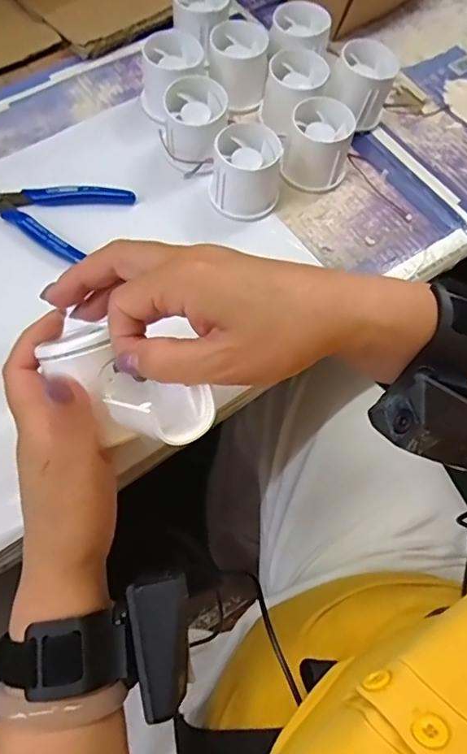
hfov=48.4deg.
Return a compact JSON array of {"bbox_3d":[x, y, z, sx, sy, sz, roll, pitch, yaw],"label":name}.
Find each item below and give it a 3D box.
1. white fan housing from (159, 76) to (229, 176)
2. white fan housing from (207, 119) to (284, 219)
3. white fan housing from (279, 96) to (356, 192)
[{"bbox_3d":[-0.033,-0.202,0.426,0.053,0.053,0.056,-2,66,-4],"label":"white fan housing"},{"bbox_3d":[0.010,-0.163,0.415,0.055,0.049,0.056,16,66,4],"label":"white fan housing"},{"bbox_3d":[0.070,-0.192,0.431,0.051,0.050,0.050,17,66,4],"label":"white fan housing"}]

